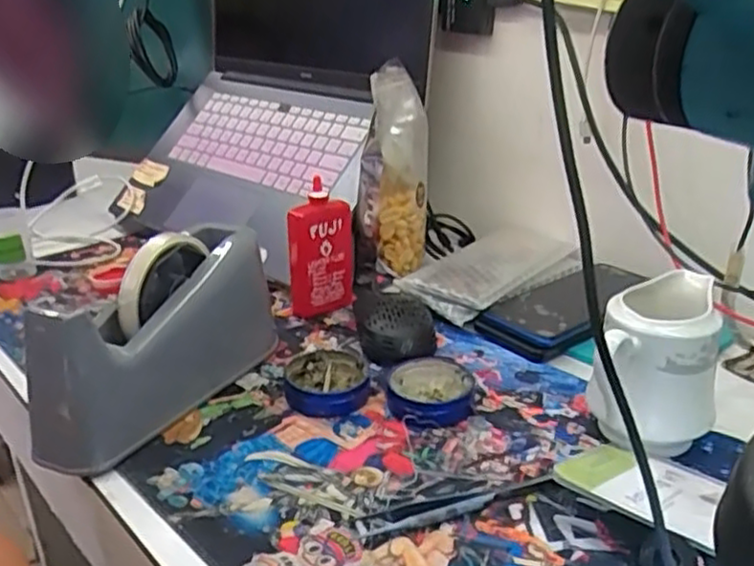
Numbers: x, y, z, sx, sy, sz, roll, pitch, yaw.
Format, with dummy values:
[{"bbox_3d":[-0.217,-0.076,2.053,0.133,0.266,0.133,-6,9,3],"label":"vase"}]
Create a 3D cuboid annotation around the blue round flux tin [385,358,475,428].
[{"bbox_3d":[0.038,0.076,0.501,0.061,0.016,0.074,2,24,7],"label":"blue round flux tin"}]

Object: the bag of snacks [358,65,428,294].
[{"bbox_3d":[0.018,-0.097,0.678,0.055,0.211,0.091,16,29,34],"label":"bag of snacks"}]

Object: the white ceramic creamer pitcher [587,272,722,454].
[{"bbox_3d":[0.174,0.054,0.448,0.072,0.094,0.086,5,24,14],"label":"white ceramic creamer pitcher"}]

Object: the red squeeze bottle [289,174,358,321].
[{"bbox_3d":[-0.051,-0.029,0.630,0.053,0.108,0.029,-19,30,-36],"label":"red squeeze bottle"}]

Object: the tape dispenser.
[{"bbox_3d":[-0.147,0.032,0.495,0.067,0.104,0.206,7,25,18],"label":"tape dispenser"}]

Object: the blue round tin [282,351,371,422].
[{"bbox_3d":[-0.037,0.073,0.513,0.061,0.018,0.067,0,24,2],"label":"blue round tin"}]

